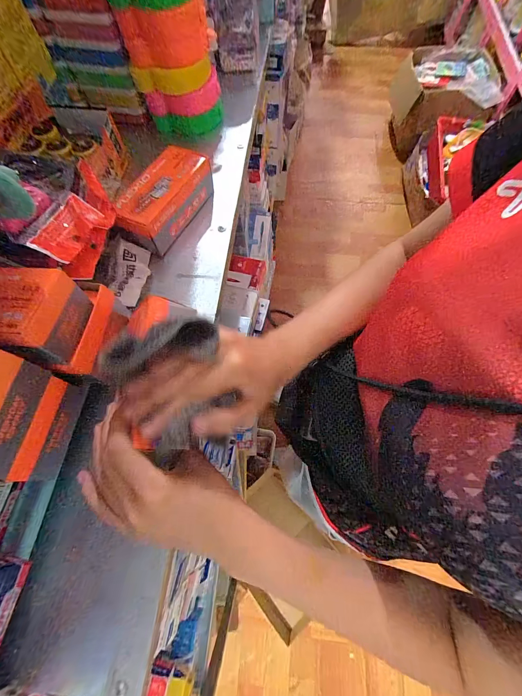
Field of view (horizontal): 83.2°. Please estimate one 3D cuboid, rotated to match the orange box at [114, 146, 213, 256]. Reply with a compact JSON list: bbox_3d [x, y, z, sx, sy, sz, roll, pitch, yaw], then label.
[{"bbox_3d":[-0.117,-0.180,0.359,0.061,0.046,0.134,28,71,12],"label":"orange box"}]

